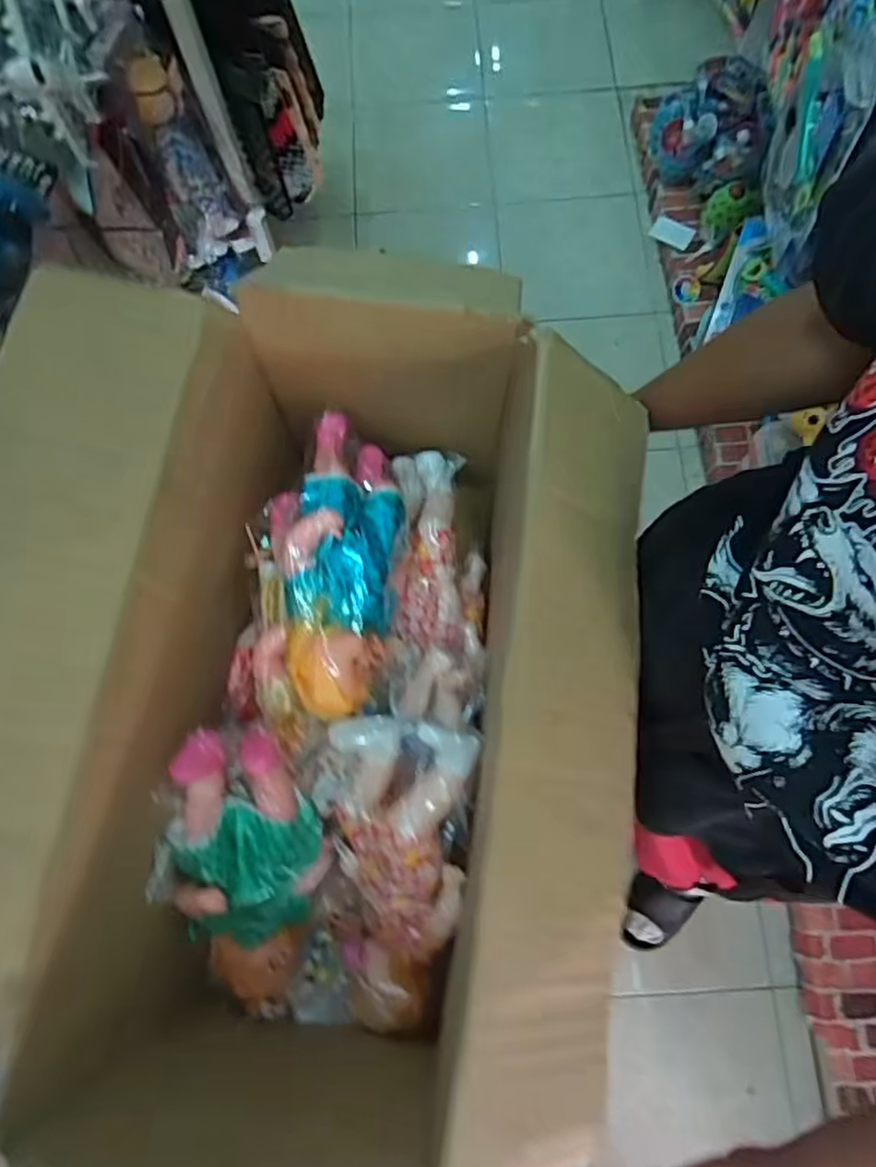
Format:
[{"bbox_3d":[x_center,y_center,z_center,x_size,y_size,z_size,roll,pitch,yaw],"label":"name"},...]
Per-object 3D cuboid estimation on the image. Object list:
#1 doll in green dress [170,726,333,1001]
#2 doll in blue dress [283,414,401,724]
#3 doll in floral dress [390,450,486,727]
[{"bbox_3d":[-0.182,0.278,0.626,0.138,0.070,0.284,-1,108,2],"label":"doll in green dress"},{"bbox_3d":[-0.095,-0.025,0.672,0.102,0.082,0.314,5,73,4],"label":"doll in blue dress"},{"bbox_3d":[-0.015,0.015,0.743,0.130,0.068,0.290,-1,72,2],"label":"doll in floral dress"}]

